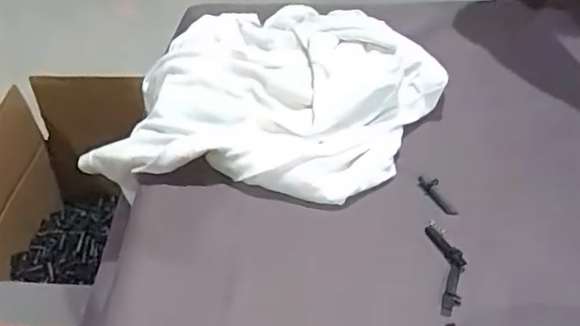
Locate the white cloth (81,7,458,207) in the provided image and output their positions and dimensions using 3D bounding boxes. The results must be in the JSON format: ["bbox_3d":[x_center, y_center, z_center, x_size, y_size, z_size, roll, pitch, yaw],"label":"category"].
[{"bbox_3d":[-0.014,-0.059,0.455,0.238,0.058,0.177,7,45,13],"label":"white cloth"}]

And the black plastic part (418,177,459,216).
[{"bbox_3d":[0.099,0.021,0.397,0.012,0.005,0.037,-20,45,-14],"label":"black plastic part"}]

